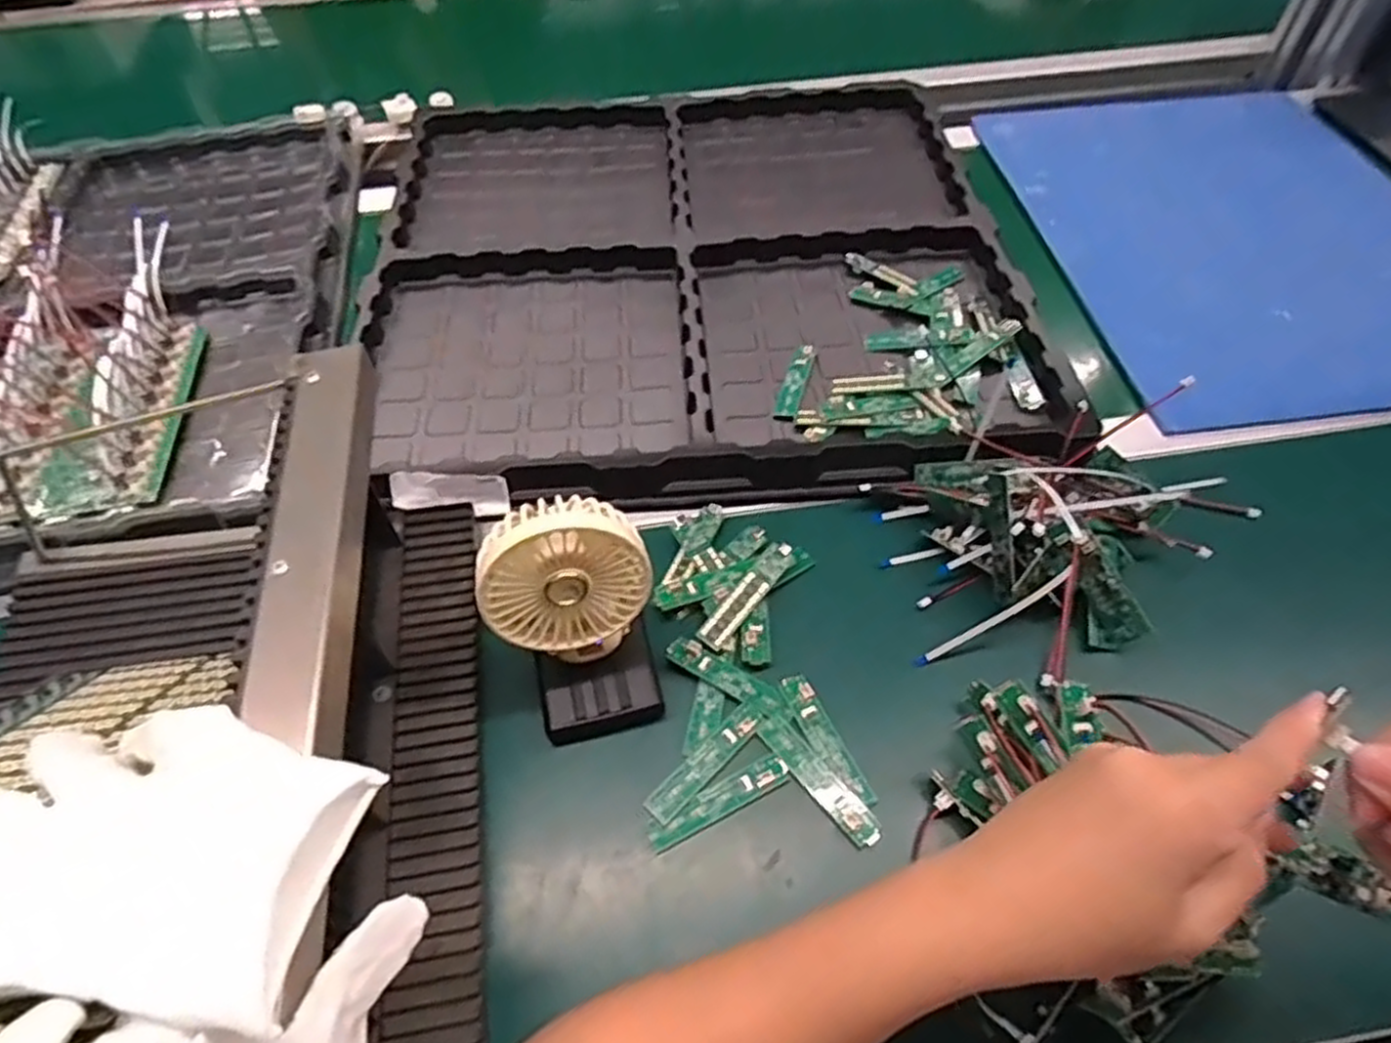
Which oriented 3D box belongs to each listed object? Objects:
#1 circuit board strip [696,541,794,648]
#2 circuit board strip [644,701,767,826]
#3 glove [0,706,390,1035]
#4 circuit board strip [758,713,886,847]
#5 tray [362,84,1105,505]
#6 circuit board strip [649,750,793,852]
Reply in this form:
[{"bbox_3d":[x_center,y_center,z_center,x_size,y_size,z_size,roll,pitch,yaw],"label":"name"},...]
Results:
[{"bbox_3d":[0.034,0.046,0.499,0.018,0.005,0.086,38,65,10],"label":"circuit board strip"},{"bbox_3d":[0.007,0.135,0.445,0.017,0.004,0.083,38,66,26],"label":"circuit board strip"},{"bbox_3d":[-0.200,0.109,0.265,0.180,0.025,0.099,-2,32,12],"label":"glove"},{"bbox_3d":[0.069,0.142,0.436,0.018,0.004,0.085,-33,59,-21],"label":"circuit board strip"},{"bbox_3d":[-0.004,-0.242,0.700,0.528,0.029,0.537,-4,53,-1],"label":"tray"},{"bbox_3d":[0.013,0.155,0.433,0.084,0.005,0.017,-24,56,-15],"label":"circuit board strip"}]

